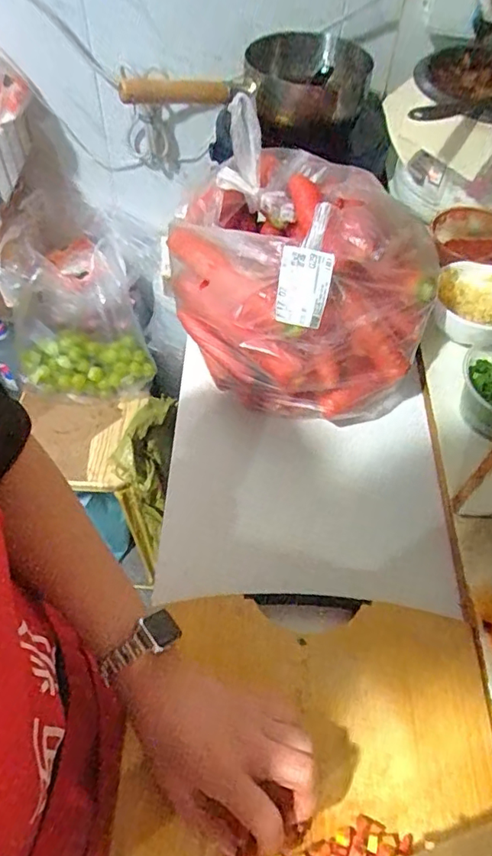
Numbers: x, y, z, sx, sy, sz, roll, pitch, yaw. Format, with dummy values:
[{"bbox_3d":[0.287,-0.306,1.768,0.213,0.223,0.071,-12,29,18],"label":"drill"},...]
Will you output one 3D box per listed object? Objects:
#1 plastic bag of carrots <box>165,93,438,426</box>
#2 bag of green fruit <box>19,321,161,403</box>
[{"bbox_3d":[0.051,-0.163,0.597,0.236,0.168,0.295,-33,62,-23],"label":"plastic bag of carrots"},{"bbox_3d":[-0.322,-0.132,1.116,0.253,0.143,0.074,-1,54,-3],"label":"bag of green fruit"}]

